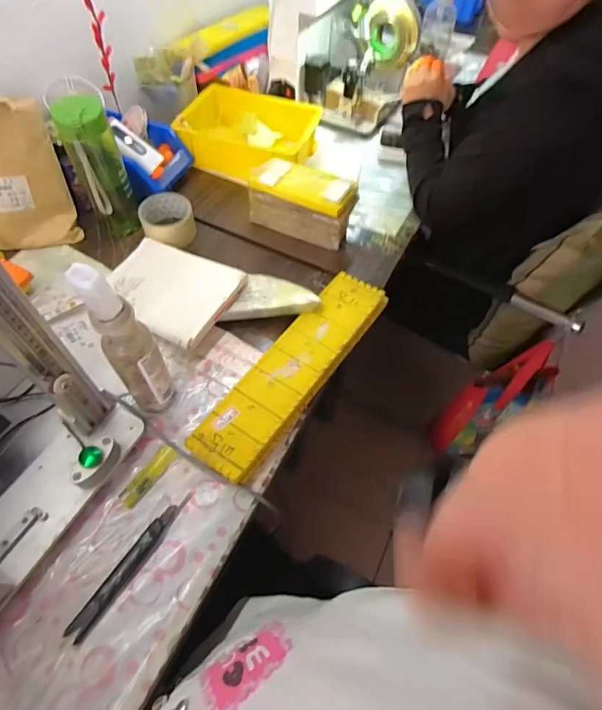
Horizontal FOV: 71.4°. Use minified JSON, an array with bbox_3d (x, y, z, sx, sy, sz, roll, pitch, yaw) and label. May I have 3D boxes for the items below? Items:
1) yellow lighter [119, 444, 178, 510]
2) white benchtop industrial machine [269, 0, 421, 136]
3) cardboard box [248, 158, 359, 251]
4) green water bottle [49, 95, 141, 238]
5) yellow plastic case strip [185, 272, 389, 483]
[{"bbox_3d":[-0.181,0.141,0.494,0.022,0.012,0.080,29,62,16],"label":"yellow lighter"},{"bbox_3d":[0.104,-0.702,0.824,0.264,0.326,0.324,17,59,9],"label":"white benchtop industrial machine"},{"bbox_3d":[-0.003,-0.246,0.689,0.175,0.093,0.060,21,60,11],"label":"cardboard box"},{"bbox_3d":[-0.295,-0.275,0.621,0.066,0.199,0.059,-22,61,-15],"label":"green water bottle"},{"bbox_3d":[-0.003,0.011,0.566,0.087,0.021,0.347,32,62,17],"label":"yellow plastic case strip"}]

